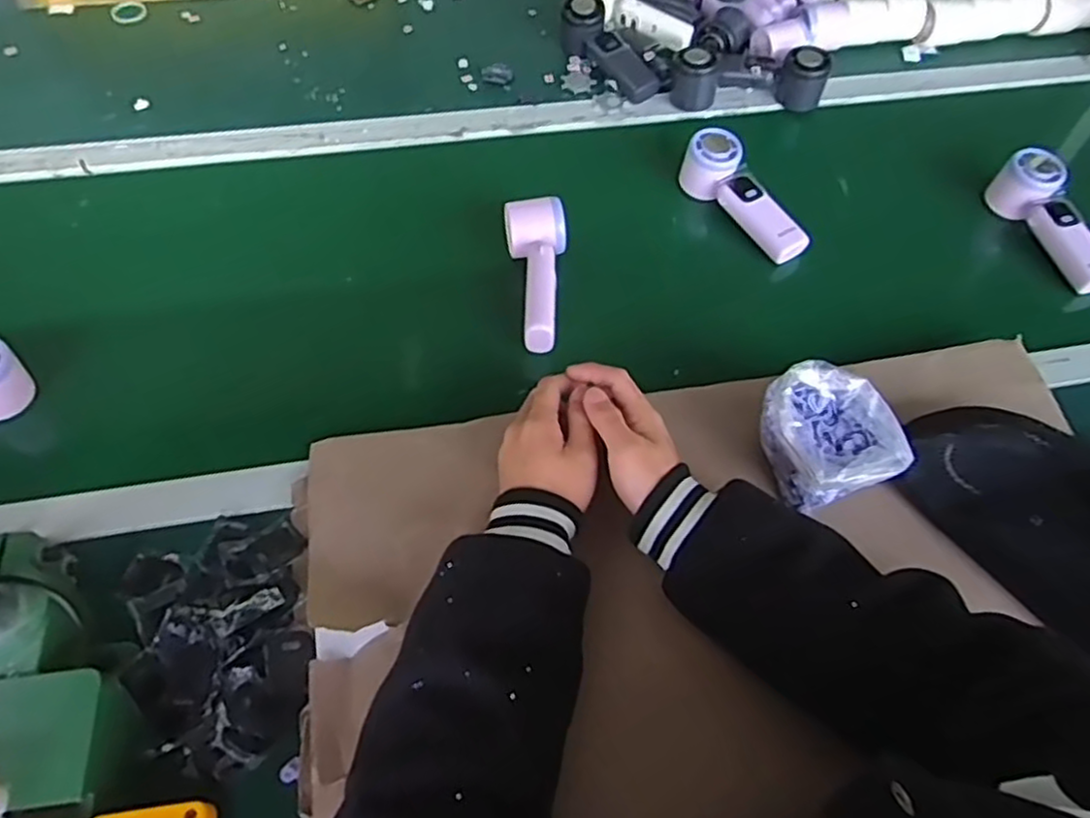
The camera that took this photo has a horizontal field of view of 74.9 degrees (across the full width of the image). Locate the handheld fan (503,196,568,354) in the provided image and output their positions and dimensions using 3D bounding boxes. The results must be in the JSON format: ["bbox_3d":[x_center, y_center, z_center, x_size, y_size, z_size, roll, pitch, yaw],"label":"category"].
[{"bbox_3d":[-0.009,-0.133,0.682,0.060,0.045,0.158,1,58,-2],"label":"handheld fan"}]

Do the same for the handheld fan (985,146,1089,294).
[{"bbox_3d":[0.559,-0.205,0.777,0.058,0.059,0.174,-19,73,-14],"label":"handheld fan"}]

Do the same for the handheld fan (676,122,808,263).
[{"bbox_3d":[0.212,-0.228,0.758,0.052,0.054,0.164,-25,62,-17],"label":"handheld fan"}]

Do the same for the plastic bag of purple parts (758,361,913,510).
[{"bbox_3d":[0.229,0.024,0.579,0.091,0.079,0.102,-18,61,-13],"label":"plastic bag of purple parts"}]

